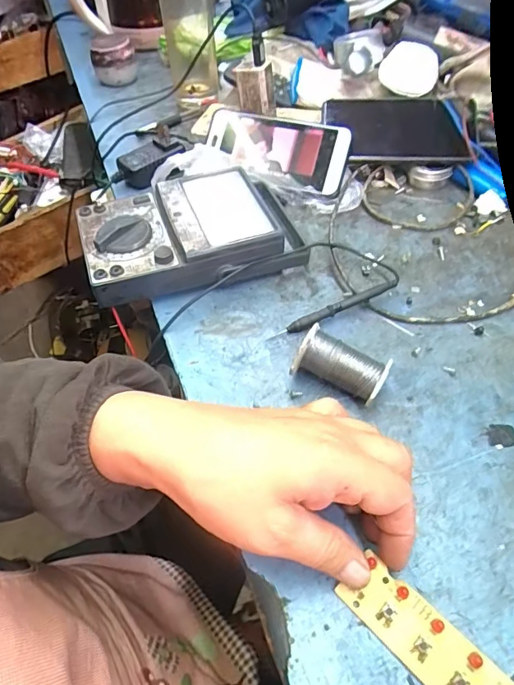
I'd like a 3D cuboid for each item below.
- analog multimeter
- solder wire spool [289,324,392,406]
[{"bbox_3d":[-0.057,-0.099,0.427,0.193,0.048,0.118,-18,52,-12],"label":"analog multimeter"},{"bbox_3d":[0.060,0.020,0.333,0.061,0.037,0.032,23,55,20],"label":"solder wire spool"}]

